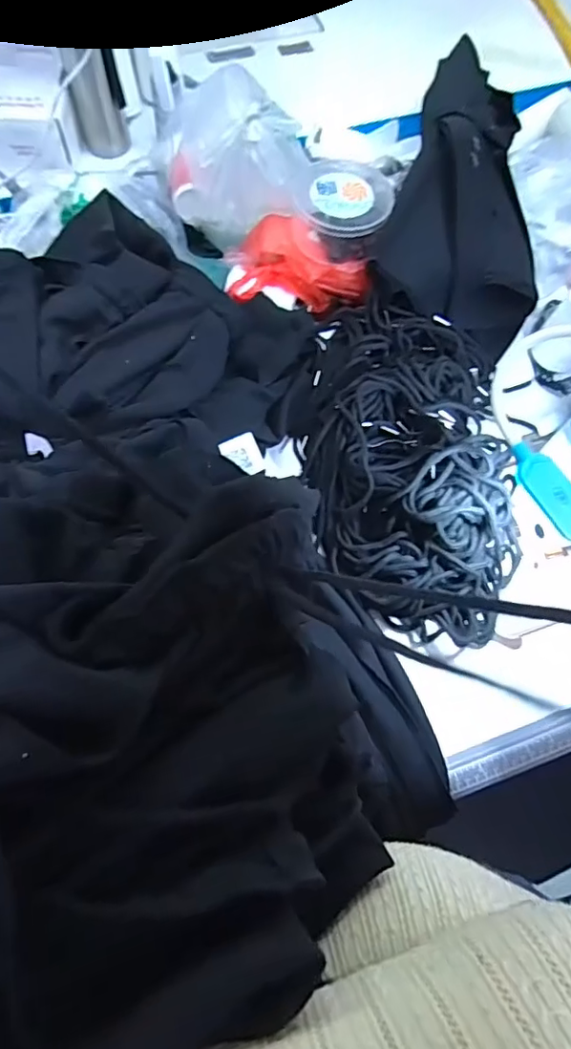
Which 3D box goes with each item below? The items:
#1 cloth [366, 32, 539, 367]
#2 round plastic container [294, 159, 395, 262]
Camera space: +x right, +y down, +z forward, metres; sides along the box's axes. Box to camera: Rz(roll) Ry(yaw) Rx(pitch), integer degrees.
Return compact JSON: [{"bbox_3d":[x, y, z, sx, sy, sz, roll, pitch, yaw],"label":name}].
[{"bbox_3d":[0.238,-0.421,0.672,0.186,0.099,0.407,18,69,4],"label":"cloth"},{"bbox_3d":[0.073,-0.386,0.661,0.113,0.050,0.113,1,69,-2],"label":"round plastic container"}]

